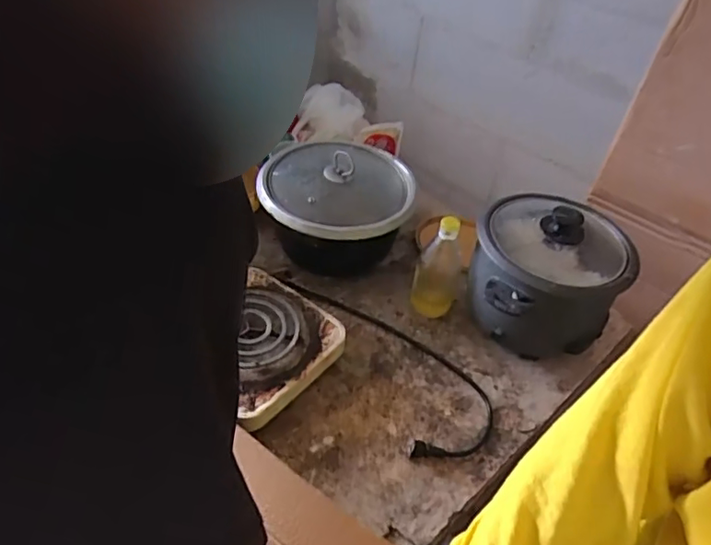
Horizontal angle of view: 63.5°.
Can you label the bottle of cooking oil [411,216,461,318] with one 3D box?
[{"bbox_3d":[0.121,-0.008,0.832,0.065,0.159,0.056,16,44,10],"label":"bottle of cooking oil"}]

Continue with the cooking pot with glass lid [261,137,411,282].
[{"bbox_3d":[-0.030,-0.097,0.911,0.222,0.156,0.206,4,43,-4],"label":"cooking pot with glass lid"}]

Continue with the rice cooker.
[{"bbox_3d":[0.265,0.002,0.804,0.200,0.181,0.178,1,43,-7],"label":"rice cooker"}]

